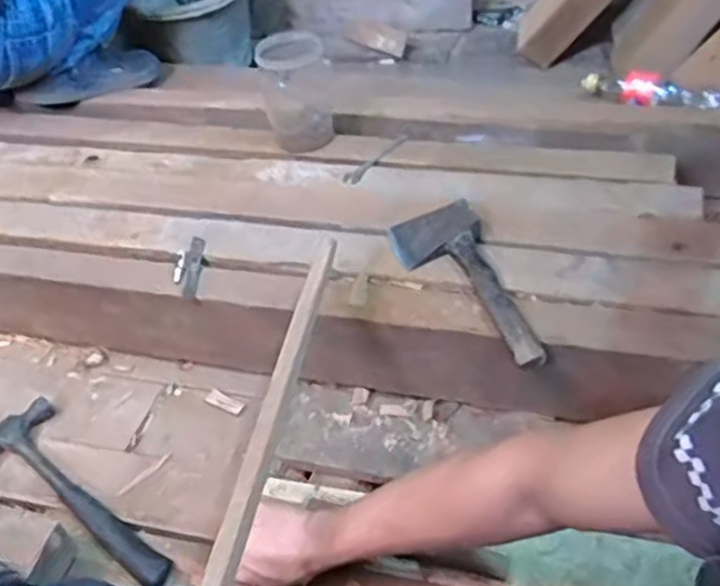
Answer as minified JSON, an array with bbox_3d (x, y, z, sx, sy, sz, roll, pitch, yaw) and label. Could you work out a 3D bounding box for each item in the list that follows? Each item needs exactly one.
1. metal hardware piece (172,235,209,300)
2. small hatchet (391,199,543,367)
[{"bbox_3d":[-0.223,-0.035,0.942,0.037,0.014,0.101,-2,46,6],"label":"metal hardware piece"},{"bbox_3d":[0.115,-0.011,0.830,0.109,0.032,0.257,-12,46,-4],"label":"small hatchet"}]

